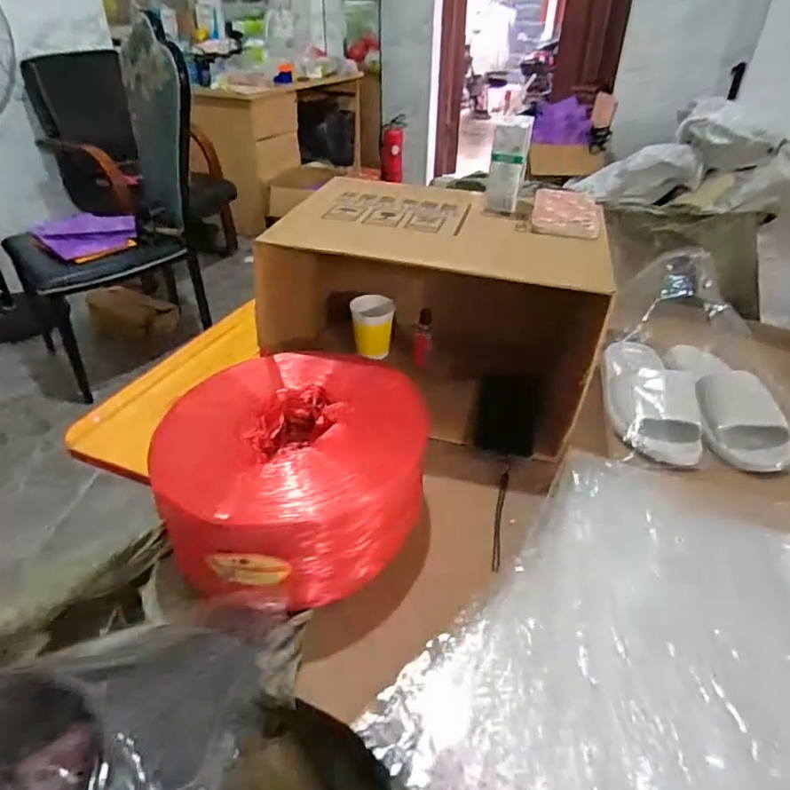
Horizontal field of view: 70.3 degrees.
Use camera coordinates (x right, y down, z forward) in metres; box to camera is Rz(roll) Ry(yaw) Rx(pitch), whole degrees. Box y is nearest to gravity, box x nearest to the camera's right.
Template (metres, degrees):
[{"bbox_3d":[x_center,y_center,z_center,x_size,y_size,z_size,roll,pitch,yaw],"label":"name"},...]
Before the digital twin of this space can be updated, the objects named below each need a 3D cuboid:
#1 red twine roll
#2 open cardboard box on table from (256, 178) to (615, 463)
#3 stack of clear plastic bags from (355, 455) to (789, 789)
[{"bbox_3d":[-0.115,0.084,0.601,0.248,0.149,0.228,1,35,-1],"label":"red twine roll"},{"bbox_3d":[0.053,-0.111,0.785,0.416,0.262,0.303,7,36,8],"label":"open cardboard box on table"},{"bbox_3d":[0.266,0.236,0.467,0.448,0.079,0.470,22,40,26],"label":"stack of clear plastic bags"}]

